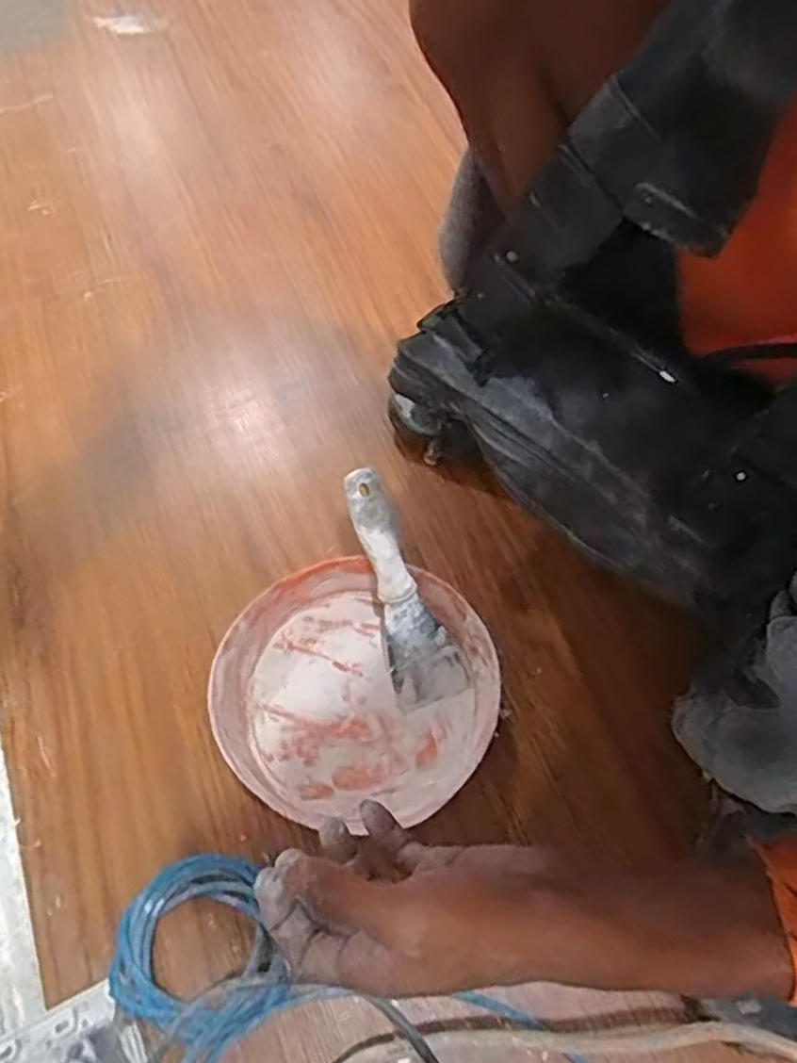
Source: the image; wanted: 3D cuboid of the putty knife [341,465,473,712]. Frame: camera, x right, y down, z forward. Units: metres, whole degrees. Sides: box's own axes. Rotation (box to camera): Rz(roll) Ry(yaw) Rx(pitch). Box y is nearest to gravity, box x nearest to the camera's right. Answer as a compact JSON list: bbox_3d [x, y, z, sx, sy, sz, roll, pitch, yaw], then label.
[{"bbox_3d":[-0.002,0.045,0.589,0.057,0.019,0.192,-21,95,-13],"label":"putty knife"}]

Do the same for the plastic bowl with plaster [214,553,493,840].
[{"bbox_3d":[-0.034,0.117,0.577,0.205,0.067,0.193,1,62,-2],"label":"plastic bowl with plaster"}]

